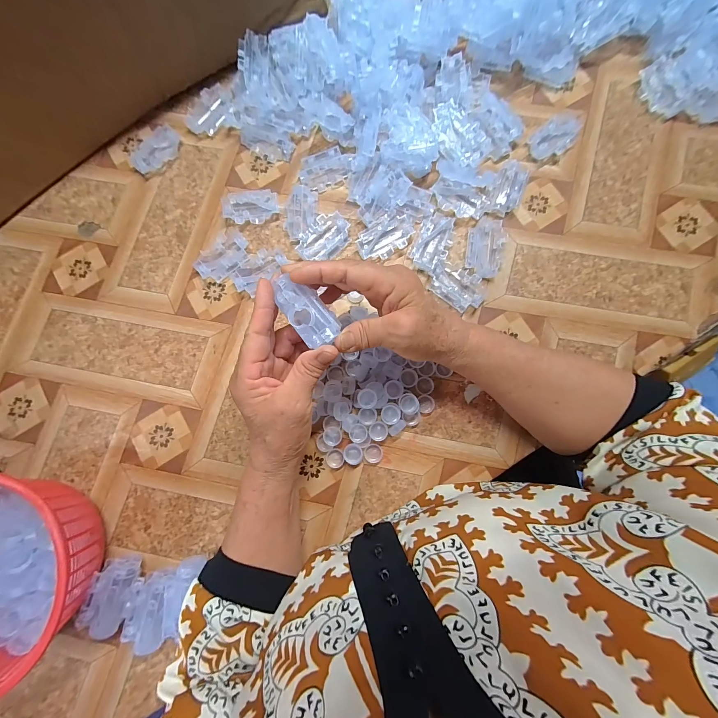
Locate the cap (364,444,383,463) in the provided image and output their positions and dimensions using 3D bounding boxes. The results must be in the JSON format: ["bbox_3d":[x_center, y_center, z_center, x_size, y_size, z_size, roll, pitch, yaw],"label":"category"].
[{"bbox_3d":[0.016,0.104,0.338,0.020,0.007,0.020,0,82,1],"label":"cap"}]

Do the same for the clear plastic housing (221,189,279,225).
[{"bbox_3d":[-0.135,-0.188,0.381,0.067,0.012,0.044,-2,82,1],"label":"clear plastic housing"}]

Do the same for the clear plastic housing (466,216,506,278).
[{"bbox_3d":[0.150,-0.135,0.364,0.039,0.011,0.074,8,83,2],"label":"clear plastic housing"}]

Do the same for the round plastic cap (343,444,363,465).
[{"bbox_3d":[-0.006,0.104,0.335,0.020,0.013,0.022,0,82,1],"label":"round plastic cap"}]

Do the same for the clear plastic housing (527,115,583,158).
[{"bbox_3d":[0.248,-0.282,0.389,0.074,0.011,0.043,-40,83,-4],"label":"clear plastic housing"}]

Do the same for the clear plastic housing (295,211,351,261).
[{"bbox_3d":[-0.042,-0.145,0.371,0.068,0.015,0.042,-35,83,-3],"label":"clear plastic housing"}]

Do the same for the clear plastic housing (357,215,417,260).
[{"bbox_3d":[0.031,-0.145,0.369,0.069,0.012,0.041,-32,83,-3],"label":"clear plastic housing"}]

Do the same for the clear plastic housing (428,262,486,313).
[{"bbox_3d":[0.115,-0.085,0.359,0.065,0.012,0.042,40,85,6],"label":"clear plastic housing"}]

